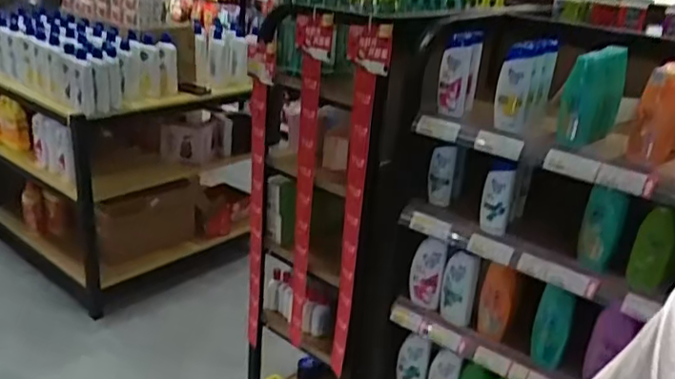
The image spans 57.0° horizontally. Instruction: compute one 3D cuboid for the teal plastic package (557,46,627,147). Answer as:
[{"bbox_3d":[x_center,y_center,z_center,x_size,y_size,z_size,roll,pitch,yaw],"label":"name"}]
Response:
[{"bbox_3d":[0.479,-0.182,1.175,0.092,0.160,0.165,17,25,28],"label":"teal plastic package"}]

